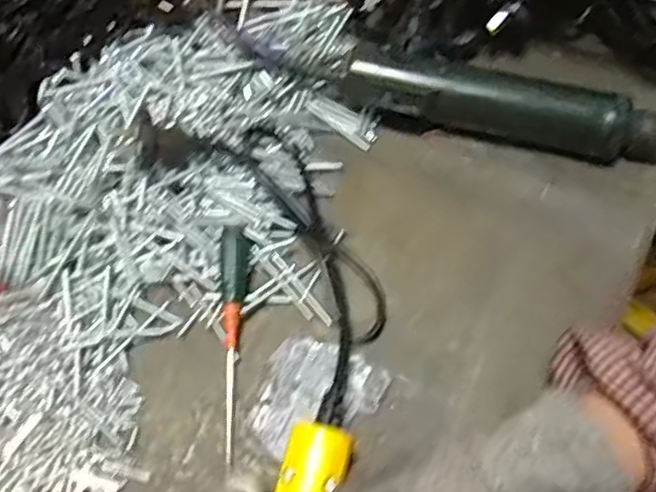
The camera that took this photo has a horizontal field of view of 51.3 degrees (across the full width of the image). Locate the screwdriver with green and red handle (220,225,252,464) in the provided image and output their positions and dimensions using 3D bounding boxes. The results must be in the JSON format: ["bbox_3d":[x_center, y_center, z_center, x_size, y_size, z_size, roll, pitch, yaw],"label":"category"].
[{"bbox_3d":[-0.057,0.054,0.404,0.016,0.023,0.133,-1,66,1],"label":"screwdriver with green and red handle"}]

